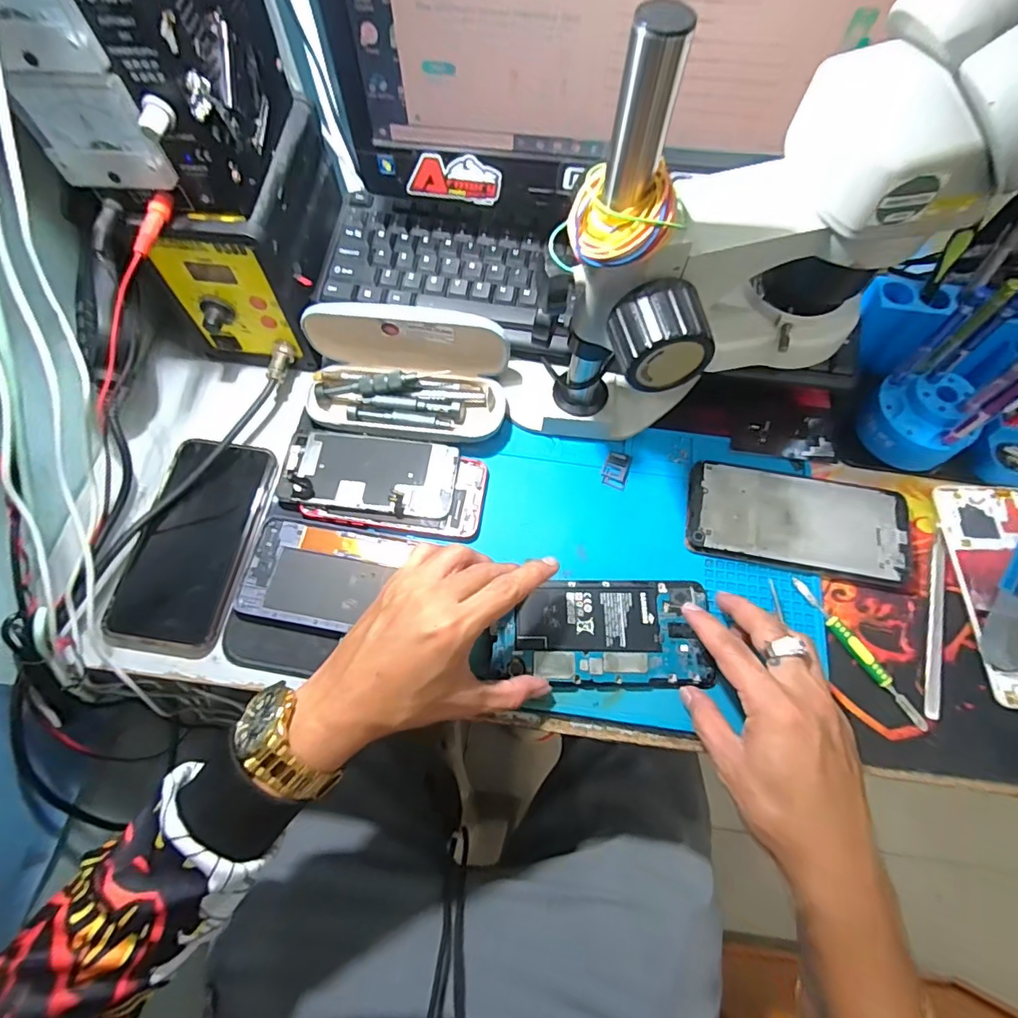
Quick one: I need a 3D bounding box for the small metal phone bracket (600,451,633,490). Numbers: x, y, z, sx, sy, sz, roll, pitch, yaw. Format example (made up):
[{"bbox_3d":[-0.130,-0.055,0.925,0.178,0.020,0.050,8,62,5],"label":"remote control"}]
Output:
[{"bbox_3d":[0.087,-0.032,0.432,0.021,0.005,0.030,19,69,7],"label":"small metal phone bracket"}]

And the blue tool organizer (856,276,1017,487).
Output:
[{"bbox_3d":[0.402,-0.105,0.381,0.252,0.150,0.136,11,68,3],"label":"blue tool organizer"}]

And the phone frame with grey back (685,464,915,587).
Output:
[{"bbox_3d":[0.218,0.009,0.408,0.160,0.011,0.075,10,68,3],"label":"phone frame with grey back"}]

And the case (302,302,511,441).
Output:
[{"bbox_3d":[-0.082,-0.109,0.420,0.160,0.060,0.092,7,68,2],"label":"case"}]

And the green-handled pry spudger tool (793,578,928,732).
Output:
[{"bbox_3d":[0.246,0.100,0.377,0.012,0.005,0.120,-33,72,-13],"label":"green-handled pry spudger tool"}]

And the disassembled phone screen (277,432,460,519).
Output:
[{"bbox_3d":[-0.109,-0.027,0.418,0.132,0.009,0.061,6,68,2],"label":"disassembled phone screen"}]

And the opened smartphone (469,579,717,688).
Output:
[{"bbox_3d":[0.061,0.087,0.377,0.157,0.008,0.075,-4,68,-3],"label":"opened smartphone"}]

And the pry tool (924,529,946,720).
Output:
[{"bbox_3d":[0.308,0.080,0.385,0.010,0.005,0.138,18,69,6],"label":"pry tool"}]

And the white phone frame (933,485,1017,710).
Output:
[{"bbox_3d":[0.370,0.059,0.393,0.079,0.008,0.167,0,68,-1],"label":"white phone frame"}]

